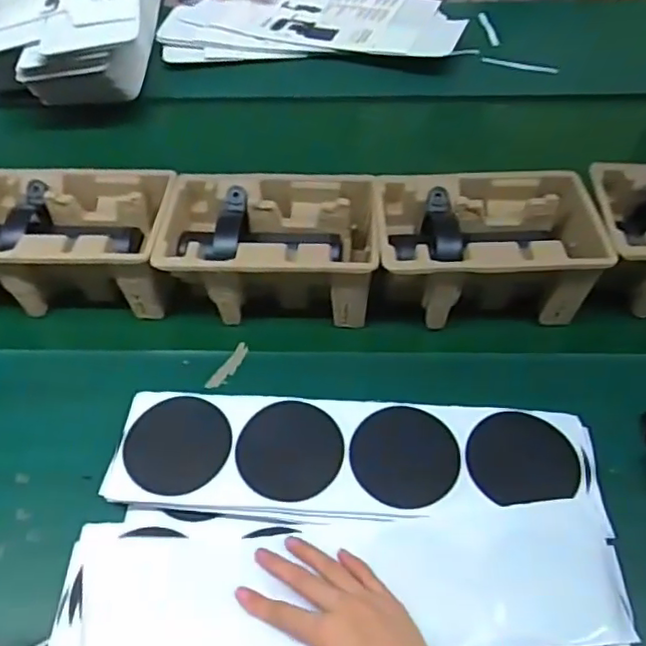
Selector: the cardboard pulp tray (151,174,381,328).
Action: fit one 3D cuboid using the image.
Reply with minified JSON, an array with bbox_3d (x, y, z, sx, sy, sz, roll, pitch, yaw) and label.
[{"bbox_3d":[-0.056,-0.076,0.661,0.217,0.109,0.145,1,52,1],"label":"cardboard pulp tray"}]

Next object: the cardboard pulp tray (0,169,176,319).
[{"bbox_3d":[-0.283,-0.088,0.678,0.233,0.099,0.145,2,52,2],"label":"cardboard pulp tray"}]

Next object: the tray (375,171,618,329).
[{"bbox_3d":[0.171,-0.081,0.643,0.225,0.096,0.158,0,52,0],"label":"tray"}]

